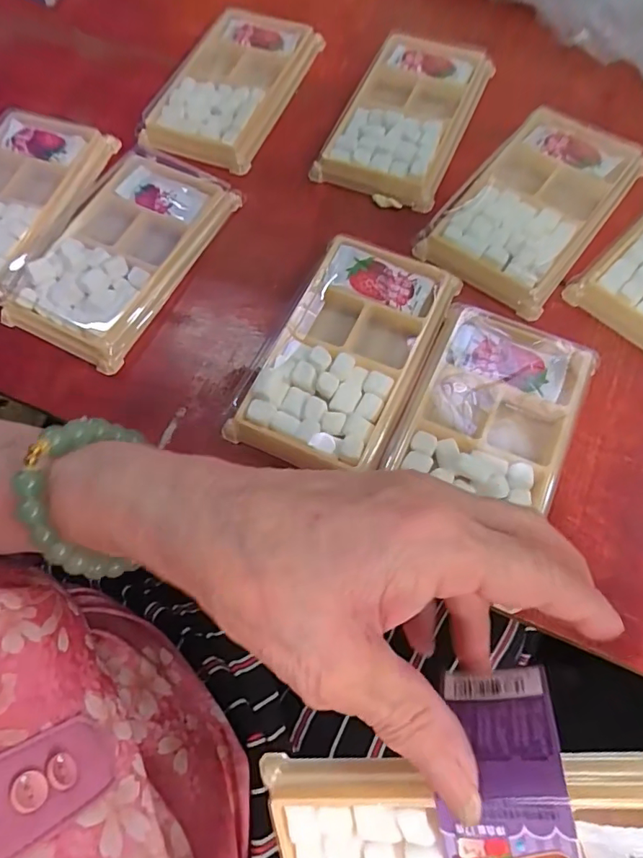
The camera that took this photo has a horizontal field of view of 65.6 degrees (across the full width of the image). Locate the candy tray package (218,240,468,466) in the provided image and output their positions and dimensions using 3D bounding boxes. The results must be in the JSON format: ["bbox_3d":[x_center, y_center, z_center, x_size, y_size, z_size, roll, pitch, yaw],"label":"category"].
[{"bbox_3d":[0.015,-0.040,0.265,0.079,0.014,0.136,24,73,7],"label":"candy tray package"}]

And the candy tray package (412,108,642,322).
[{"bbox_3d":[0.128,-0.137,0.296,0.080,0.018,0.143,36,75,10],"label":"candy tray package"}]

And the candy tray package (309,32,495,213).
[{"bbox_3d":[0.057,-0.208,0.332,0.079,0.016,0.139,23,73,7],"label":"candy tray package"}]

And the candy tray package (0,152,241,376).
[{"bbox_3d":[-0.120,-0.108,0.295,0.083,0.017,0.138,26,73,8],"label":"candy tray package"}]

